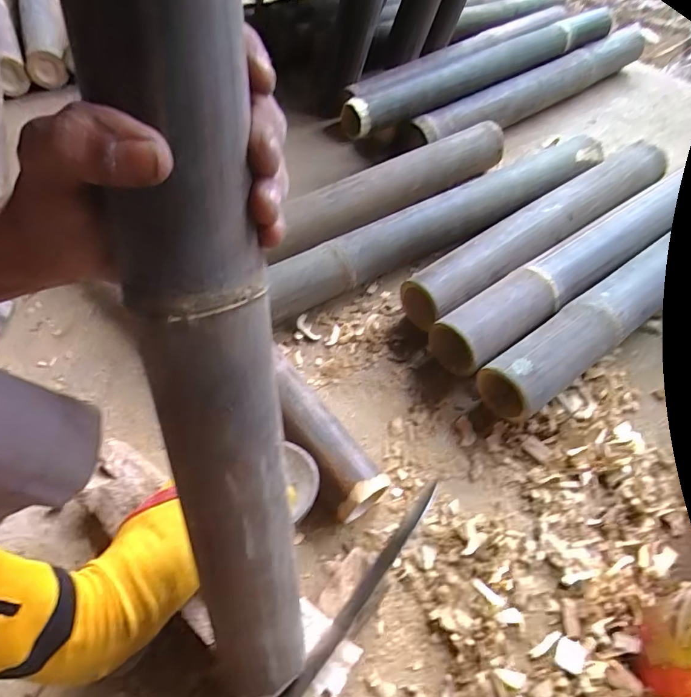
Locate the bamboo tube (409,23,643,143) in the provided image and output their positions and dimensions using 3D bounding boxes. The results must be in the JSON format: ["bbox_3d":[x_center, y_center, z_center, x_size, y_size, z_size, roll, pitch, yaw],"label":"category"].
[{"bbox_3d":[0.336,-0.451,0.825,0.524,0.043,0.049,-29,58,-18],"label":"bamboo tube"}]

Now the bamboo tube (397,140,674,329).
[{"bbox_3d":[0.266,-0.156,0.650,0.463,0.079,0.073,-31,58,-19],"label":"bamboo tube"}]

